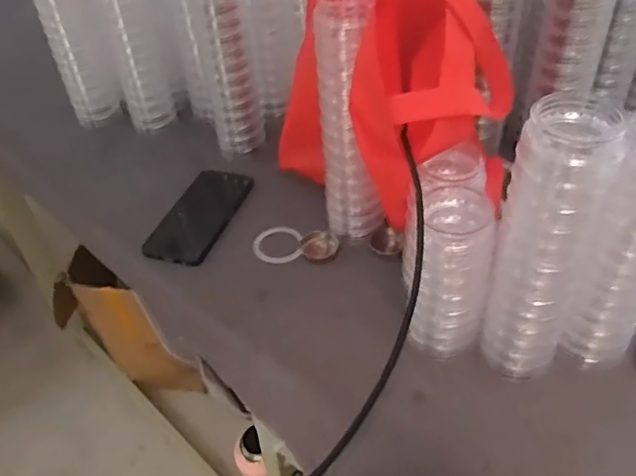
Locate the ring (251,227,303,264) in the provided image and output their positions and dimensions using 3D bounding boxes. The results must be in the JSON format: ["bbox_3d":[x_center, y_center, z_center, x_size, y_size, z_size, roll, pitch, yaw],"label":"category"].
[{"bbox_3d":[-0.048,0.007,0.683,0.058,0.006,0.065,-4,43,0],"label":"ring"}]

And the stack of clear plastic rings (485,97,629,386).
[{"bbox_3d":[0.179,0.019,0.463,0.065,0.267,0.054,-24,47,-21],"label":"stack of clear plastic rings"}]

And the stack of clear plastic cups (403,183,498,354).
[{"bbox_3d":[0.120,0.036,0.525,0.073,0.164,0.062,11,45,15],"label":"stack of clear plastic cups"}]

